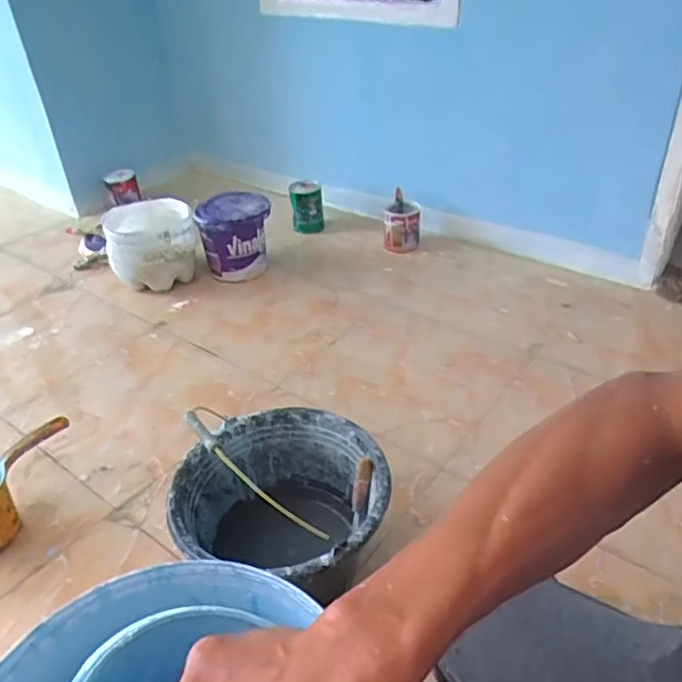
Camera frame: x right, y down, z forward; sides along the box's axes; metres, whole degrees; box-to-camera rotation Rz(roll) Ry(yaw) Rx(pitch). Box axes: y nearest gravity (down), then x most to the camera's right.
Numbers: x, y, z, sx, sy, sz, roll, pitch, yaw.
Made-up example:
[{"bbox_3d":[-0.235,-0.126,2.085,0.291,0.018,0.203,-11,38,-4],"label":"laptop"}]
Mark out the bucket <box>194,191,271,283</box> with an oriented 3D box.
[{"bbox_3d":[-0.294,-0.293,1.676,0.198,0.201,0.188,-8,36,-7],"label":"bucket"}]

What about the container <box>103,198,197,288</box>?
[{"bbox_3d":[-0.534,-0.275,1.700,0.242,0.155,0.253,-13,35,-13],"label":"container"}]

